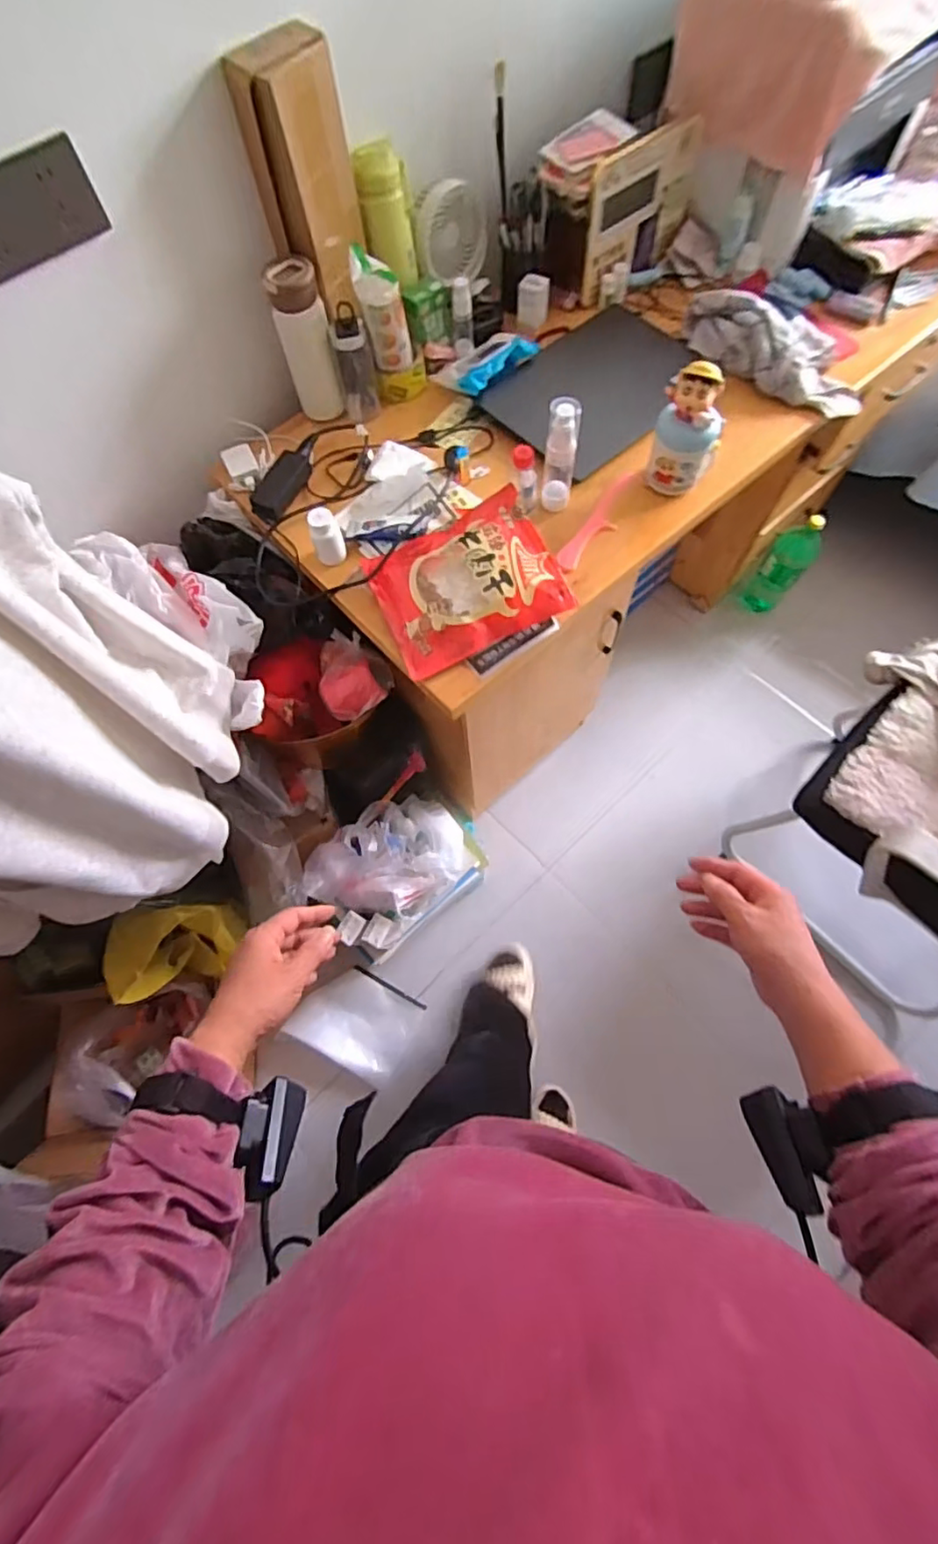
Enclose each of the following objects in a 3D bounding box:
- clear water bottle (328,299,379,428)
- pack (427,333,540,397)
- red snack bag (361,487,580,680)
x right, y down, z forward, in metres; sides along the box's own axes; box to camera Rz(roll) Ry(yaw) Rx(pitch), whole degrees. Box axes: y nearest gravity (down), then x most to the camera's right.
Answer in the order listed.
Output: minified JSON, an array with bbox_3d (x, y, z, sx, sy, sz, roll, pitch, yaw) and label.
[{"bbox_3d":[-0.174,-0.617,0.915,0.057,0.137,0.056,-9,68,-1],"label":"clear water bottle"},{"bbox_3d":[0.026,-0.681,0.979,0.151,0.032,0.109,-42,72,-13],"label":"pack"},{"bbox_3d":[-0.006,-0.264,0.820,0.234,0.053,0.206,-23,69,-6],"label":"red snack bag"}]

